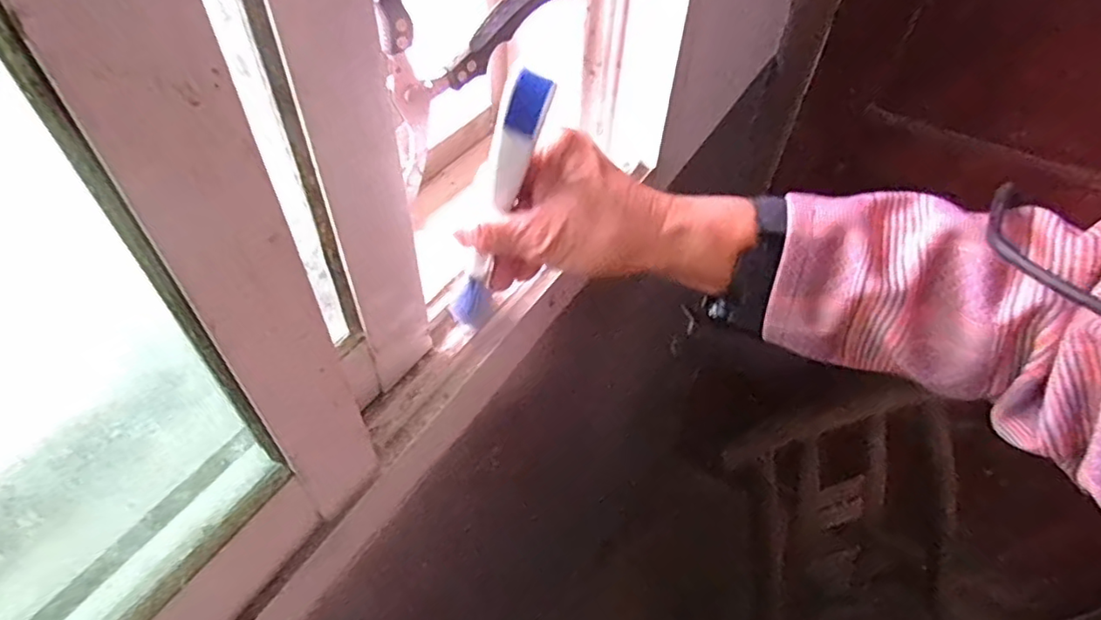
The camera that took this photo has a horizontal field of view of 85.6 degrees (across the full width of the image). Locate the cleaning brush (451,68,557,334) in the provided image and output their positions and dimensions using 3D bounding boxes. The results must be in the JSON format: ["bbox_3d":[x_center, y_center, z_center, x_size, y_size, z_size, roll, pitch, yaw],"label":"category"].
[{"bbox_3d":[-0.027,-0.047,0.307,0.026,0.159,0.017,4,47,-18],"label":"cleaning brush"}]

